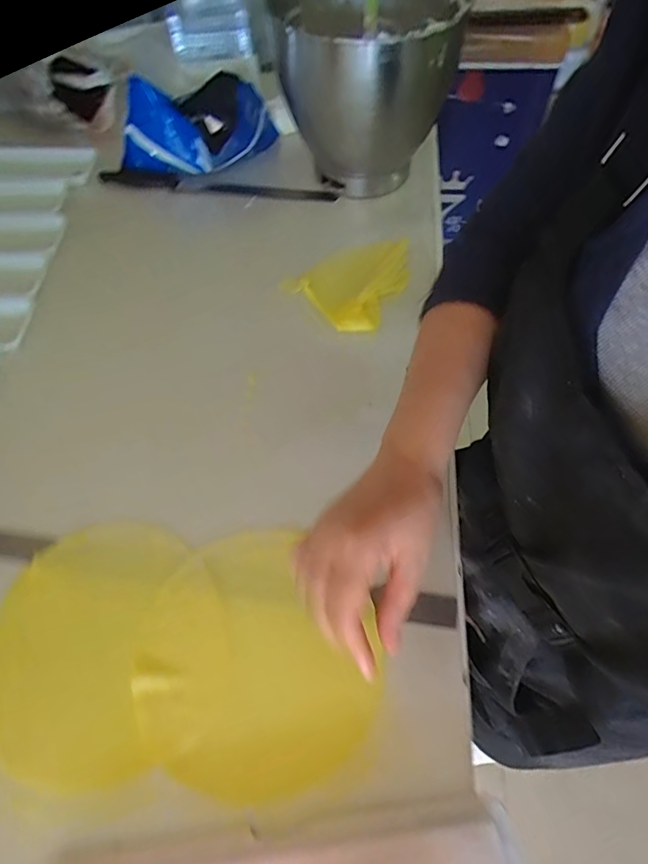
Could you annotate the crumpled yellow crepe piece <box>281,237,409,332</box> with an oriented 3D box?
[{"bbox_3d":[0.048,-0.195,0.629,0.156,0.016,0.127,-38,65,-19],"label":"crumpled yellow crepe piece"}]

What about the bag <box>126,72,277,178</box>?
[{"bbox_3d":[-0.187,-0.439,0.710,0.167,0.114,0.165,11,60,8],"label":"bag"}]

